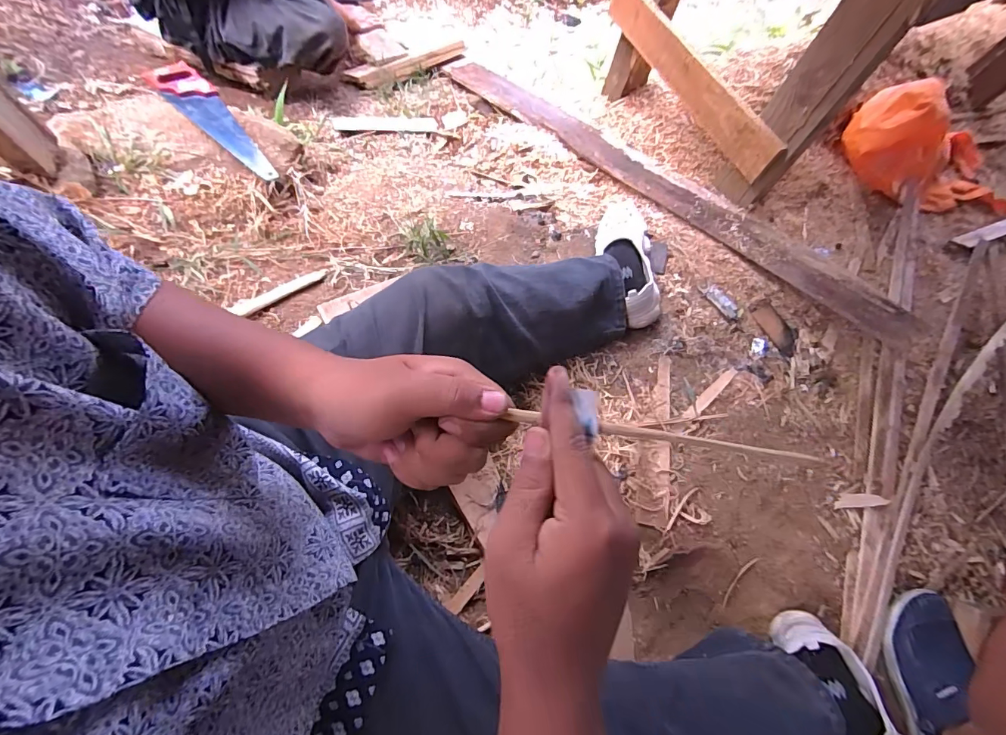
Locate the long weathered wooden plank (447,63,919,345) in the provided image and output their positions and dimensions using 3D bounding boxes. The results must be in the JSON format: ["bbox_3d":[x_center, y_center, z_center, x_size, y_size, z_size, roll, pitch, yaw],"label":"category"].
[{"bbox_3d":[0.325,-0.542,1.177,0.135,0.040,1.467,-36,61,-13],"label":"long weathered wooden plank"}]

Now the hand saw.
[{"bbox_3d":[-0.605,-0.526,0.926,0.419,0.025,0.090,43,75,13],"label":"hand saw"}]

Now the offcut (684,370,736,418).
[{"bbox_3d":[0.389,0.048,0.827,0.151,0.004,0.022,-39,73,-21],"label":"offcut"}]

